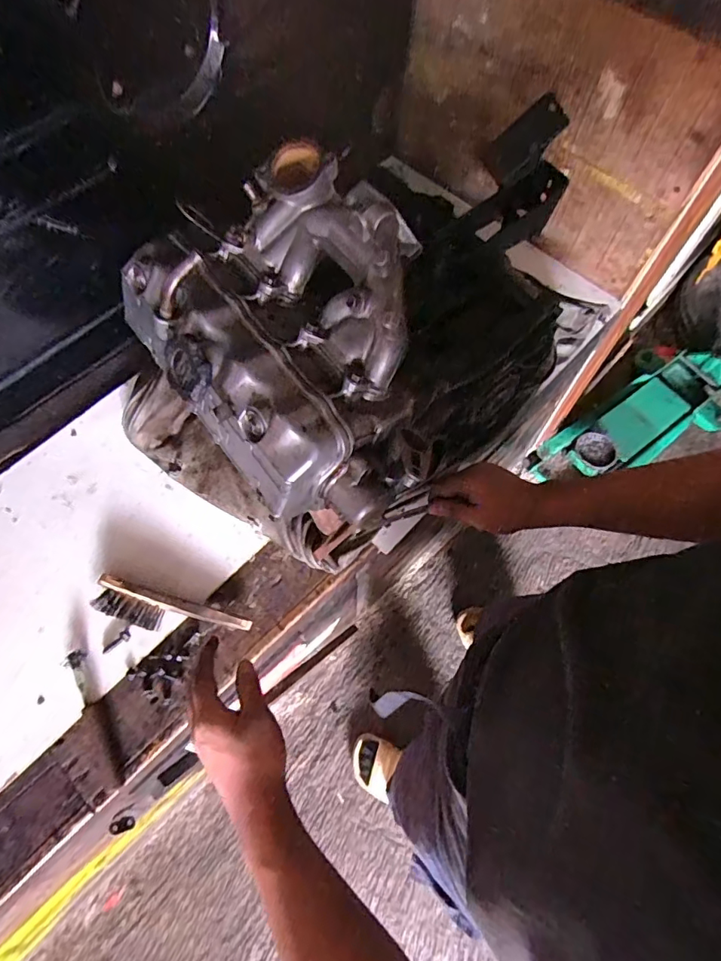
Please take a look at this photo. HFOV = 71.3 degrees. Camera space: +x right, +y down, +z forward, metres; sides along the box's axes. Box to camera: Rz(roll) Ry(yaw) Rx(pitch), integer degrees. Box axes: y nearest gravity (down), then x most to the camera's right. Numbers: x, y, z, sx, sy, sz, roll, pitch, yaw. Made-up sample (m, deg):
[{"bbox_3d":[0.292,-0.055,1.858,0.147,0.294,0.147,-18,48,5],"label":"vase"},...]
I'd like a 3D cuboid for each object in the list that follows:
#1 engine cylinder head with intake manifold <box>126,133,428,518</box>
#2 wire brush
[{"bbox_3d":[-0.059,-0.142,0.498,0.241,0.148,0.347,-36,70,-16],"label":"engine cylinder head with intake manifold"},{"bbox_3d":[-0.252,0.176,0.663,0.208,0.023,0.049,15,66,7],"label":"wire brush"}]

